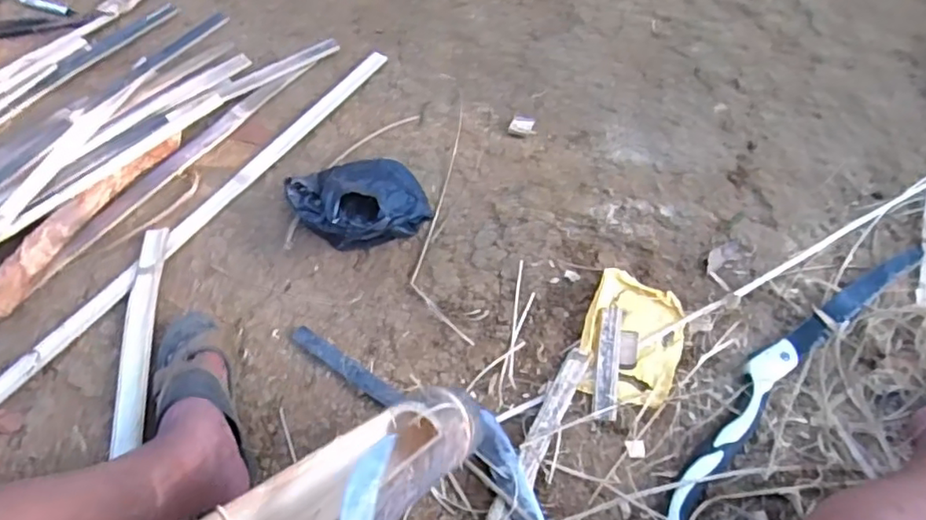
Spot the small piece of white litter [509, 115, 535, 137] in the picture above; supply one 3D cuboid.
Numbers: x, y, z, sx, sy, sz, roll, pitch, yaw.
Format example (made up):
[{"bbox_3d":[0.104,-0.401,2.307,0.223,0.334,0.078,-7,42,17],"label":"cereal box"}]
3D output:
[{"bbox_3d":[0.105,-0.238,1.096,0.038,0.020,0.044,20,59,11],"label":"small piece of white litter"}]

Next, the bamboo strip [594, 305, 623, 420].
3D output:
[{"bbox_3d":[0.199,0.138,0.846,0.030,0.012,0.165,9,57,5],"label":"bamboo strip"}]

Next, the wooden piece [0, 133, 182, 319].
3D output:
[{"bbox_3d":[-0.575,-0.070,0.947,0.046,0.050,0.385,21,59,12],"label":"wooden piece"}]

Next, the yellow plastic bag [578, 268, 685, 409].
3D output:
[{"bbox_3d":[0.239,0.108,0.869,0.137,0.033,0.189,14,58,8],"label":"yellow plastic bag"}]

